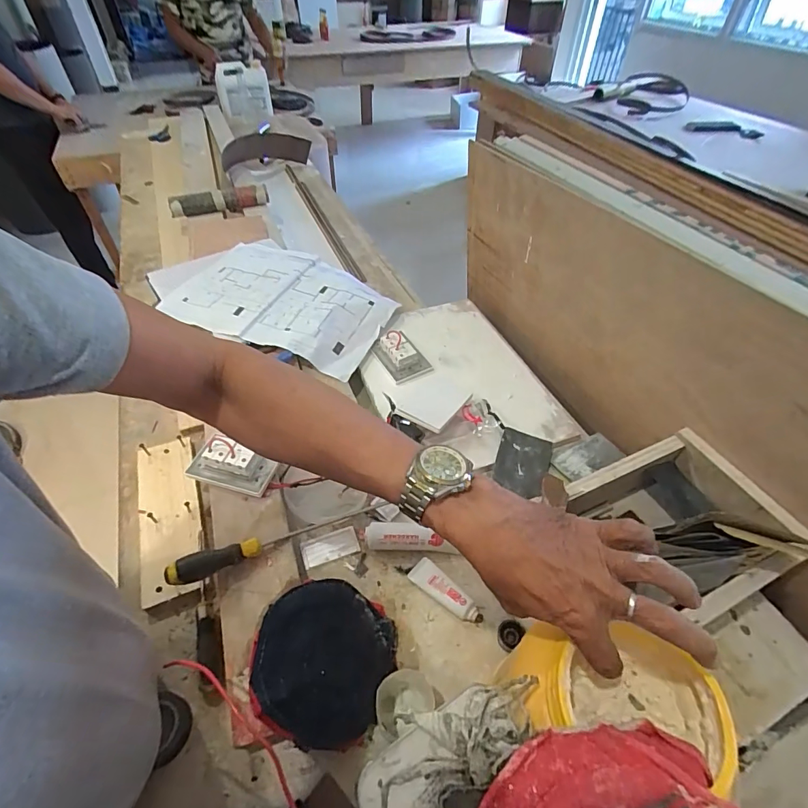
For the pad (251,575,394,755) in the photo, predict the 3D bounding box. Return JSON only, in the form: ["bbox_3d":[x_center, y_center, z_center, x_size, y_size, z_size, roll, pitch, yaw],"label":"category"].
[{"bbox_3d":[-0.087,0.275,0.473,0.145,0.027,0.150,10,45,-10],"label":"pad"}]

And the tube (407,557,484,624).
[{"bbox_3d":[0.052,0.239,0.545,0.101,0.021,0.034,35,56,27],"label":"tube"}]

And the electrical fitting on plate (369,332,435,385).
[{"bbox_3d":[-0.006,-0.097,0.785,0.079,0.038,0.116,-22,52,-19],"label":"electrical fitting on plate"}]

